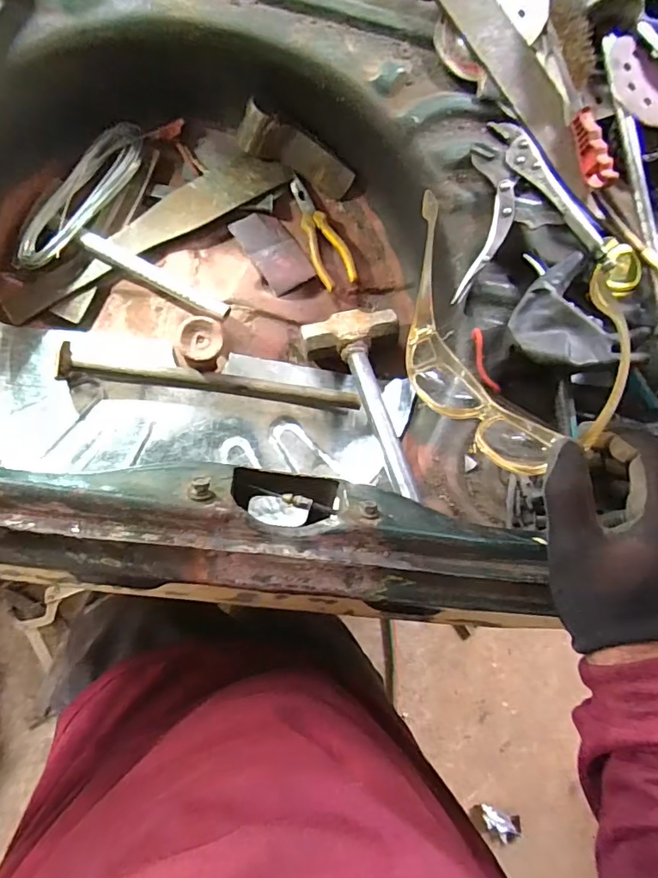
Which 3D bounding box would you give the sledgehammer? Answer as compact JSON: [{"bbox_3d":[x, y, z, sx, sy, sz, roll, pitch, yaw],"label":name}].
[{"bbox_3d":[0.050,-0.050,0.614,0.114,0.035,0.268,-10,62,-9],"label":"sledgehammer"}]

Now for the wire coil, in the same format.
[{"bbox_3d":[-0.311,-0.304,0.631,0.063,0.027,0.224,34,85,-8],"label":"wire coil"}]

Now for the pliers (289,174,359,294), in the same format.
[{"bbox_3d":[-0.016,-0.283,0.700,0.052,0.014,0.156,-27,94,-9],"label":"pliers"}]

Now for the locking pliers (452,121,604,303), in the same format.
[{"bbox_3d":[0.208,-0.273,0.596,0.164,0.024,0.183,-15,84,10],"label":"locking pliers"}]

